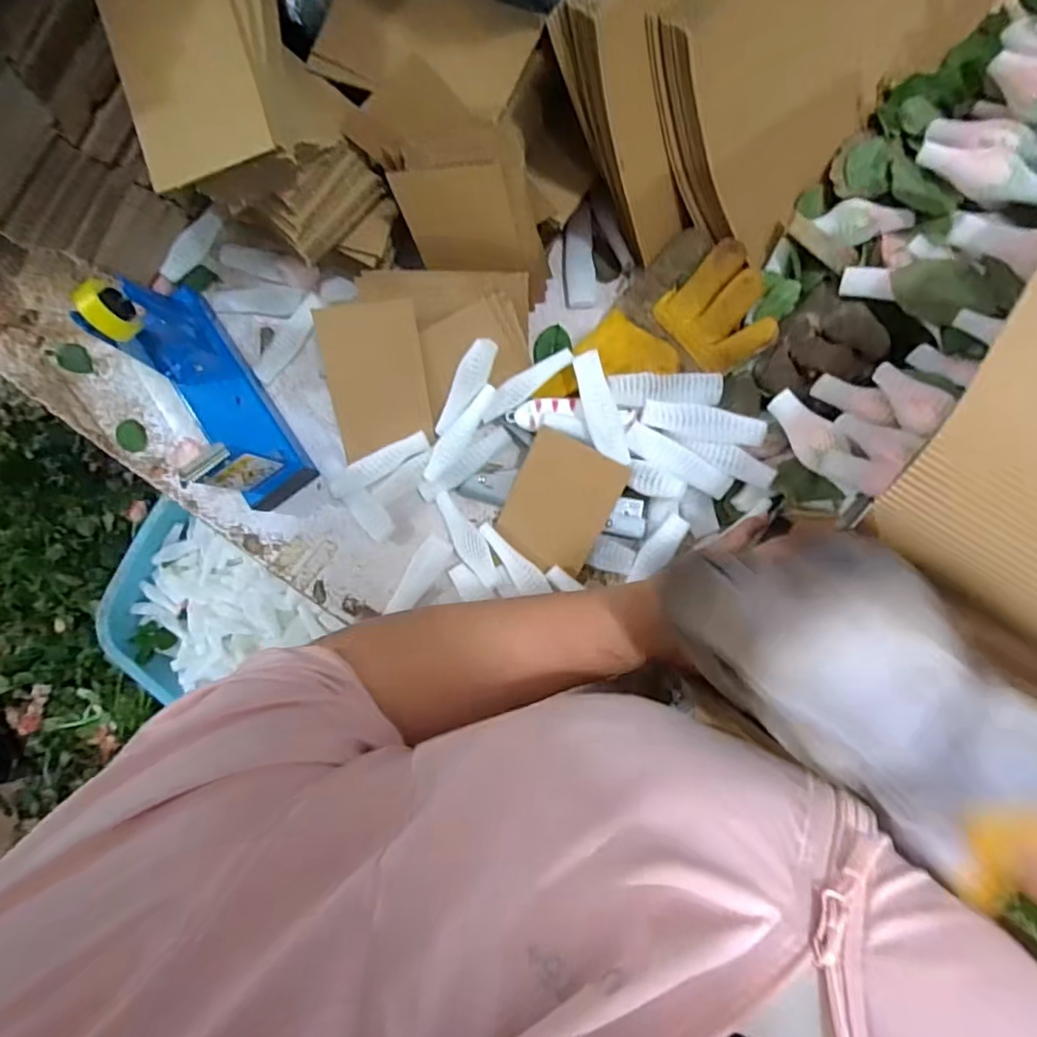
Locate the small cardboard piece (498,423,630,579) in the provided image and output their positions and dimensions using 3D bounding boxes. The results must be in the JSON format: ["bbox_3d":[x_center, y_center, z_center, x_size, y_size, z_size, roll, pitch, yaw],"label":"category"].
[{"bbox_3d":[0.033,-0.011,0.482,0.081,0.008,0.104,25,104,2],"label":"small cardboard piece"}]

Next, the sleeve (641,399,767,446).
[{"bbox_3d":[0.141,-0.073,0.452,0.090,0.004,0.024,14,107,9],"label":"sleeve"}]

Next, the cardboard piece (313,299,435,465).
[{"bbox_3d":[-0.125,-0.125,0.526,0.010,0.090,0.124,19,125,42],"label":"cardboard piece"}]

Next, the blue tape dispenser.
[{"bbox_3d":[-0.267,-0.107,0.482,0.058,0.129,0.200,-35,85,5],"label":"blue tape dispenser"}]

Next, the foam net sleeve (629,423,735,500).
[{"bbox_3d":[0.124,-0.044,0.458,0.087,0.018,0.024,29,92,7],"label":"foam net sleeve"}]

